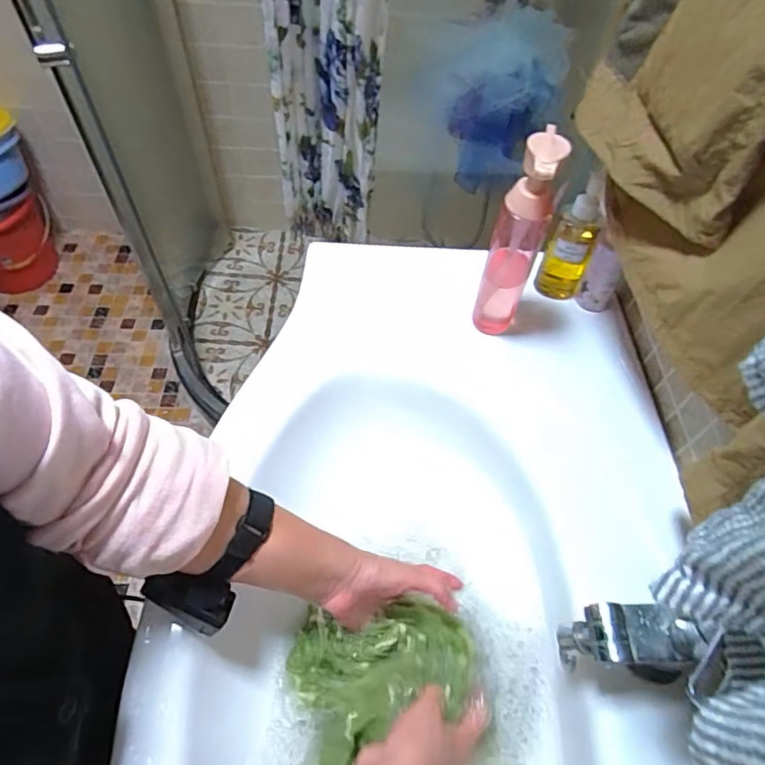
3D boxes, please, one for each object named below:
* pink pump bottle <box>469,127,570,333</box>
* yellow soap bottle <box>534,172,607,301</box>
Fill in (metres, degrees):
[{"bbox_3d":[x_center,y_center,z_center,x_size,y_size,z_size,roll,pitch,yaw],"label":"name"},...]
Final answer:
[{"bbox_3d":[0.142,-0.145,0.561,0.049,0.231,0.064,20,57,9],"label":"pink pump bottle"},{"bbox_3d":[0.233,-0.173,0.634,0.052,0.159,0.046,20,57,9],"label":"yellow soap bottle"}]

